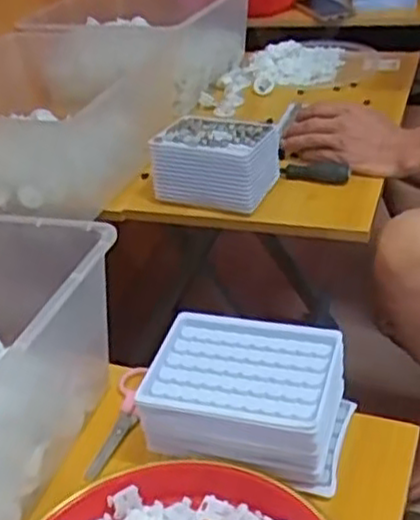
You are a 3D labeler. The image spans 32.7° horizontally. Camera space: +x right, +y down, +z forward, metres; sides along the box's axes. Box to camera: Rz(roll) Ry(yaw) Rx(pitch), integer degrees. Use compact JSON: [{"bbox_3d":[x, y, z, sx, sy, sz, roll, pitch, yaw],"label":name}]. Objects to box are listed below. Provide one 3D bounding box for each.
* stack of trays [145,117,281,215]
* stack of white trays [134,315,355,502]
[{"bbox_3d":[0.007,-0.121,0.867,0.136,0.077,0.090,5,35,19],"label":"stack of trays"},{"bbox_3d":[0.028,0.101,0.533,0.141,0.063,0.101,4,35,17],"label":"stack of white trays"}]

